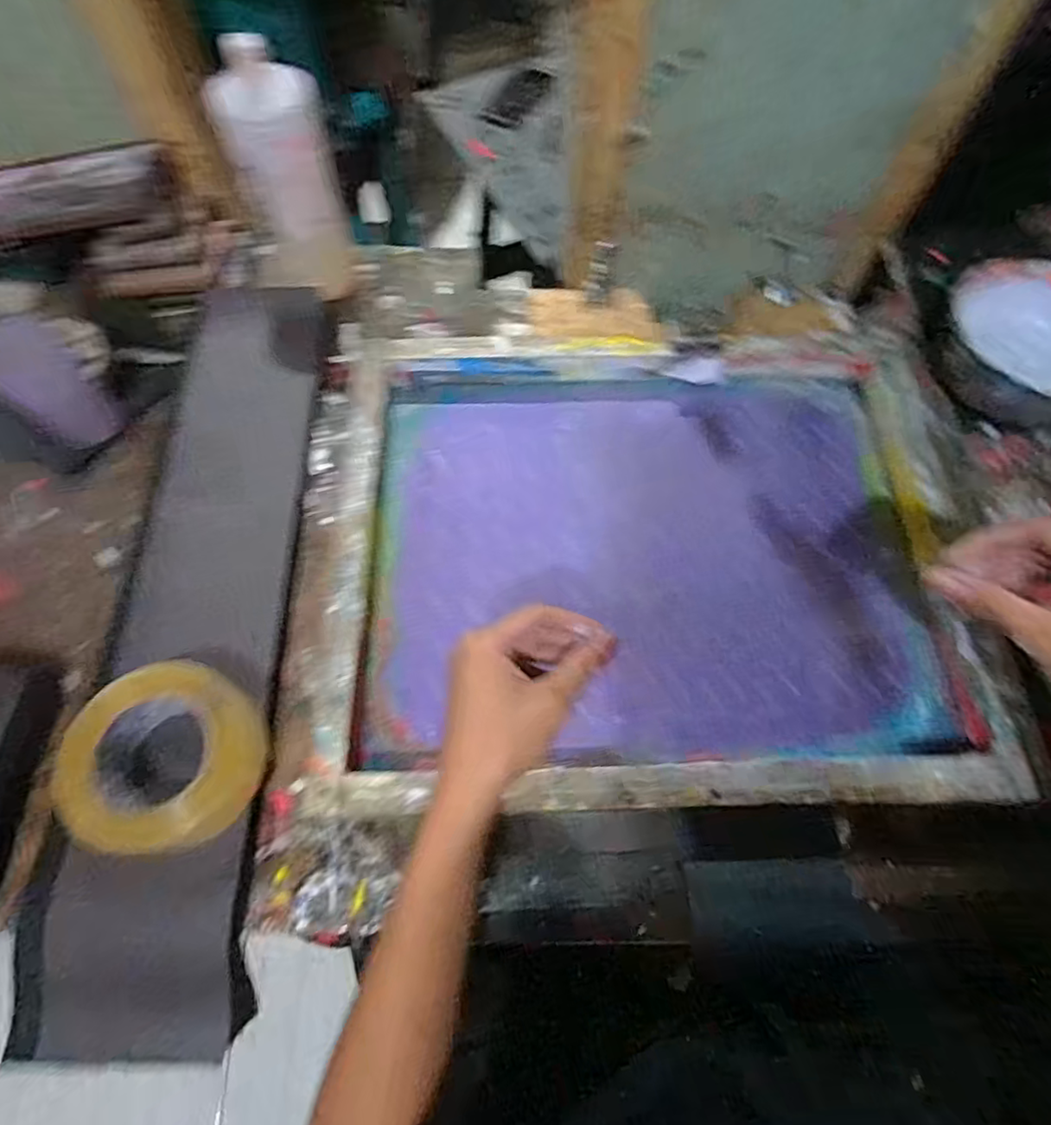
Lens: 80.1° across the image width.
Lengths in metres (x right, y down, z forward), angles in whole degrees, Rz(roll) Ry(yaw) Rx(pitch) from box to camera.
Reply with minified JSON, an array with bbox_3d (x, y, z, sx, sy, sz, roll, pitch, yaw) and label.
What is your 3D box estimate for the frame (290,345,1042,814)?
[{"bbox_3d":[0.106,-0.012,0.569,0.578,0.053,0.442,-2,64,-1],"label":"frame"}]

